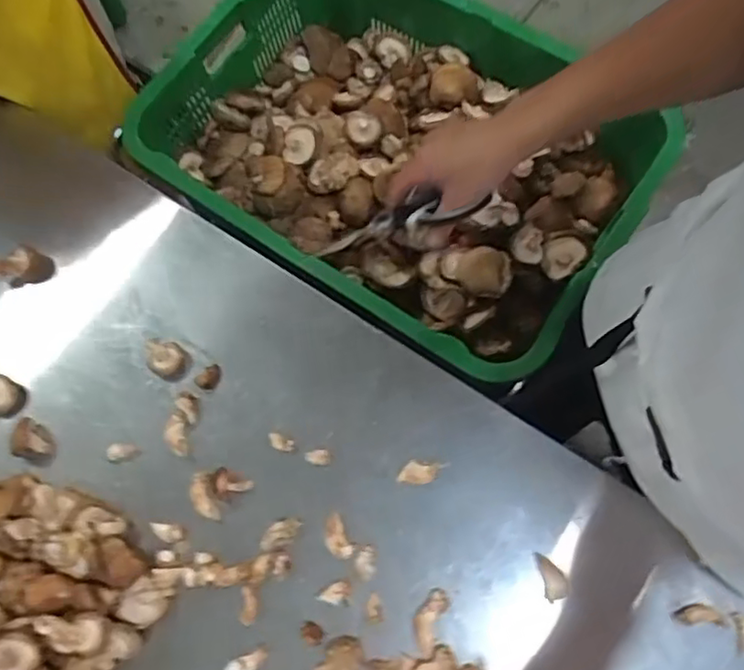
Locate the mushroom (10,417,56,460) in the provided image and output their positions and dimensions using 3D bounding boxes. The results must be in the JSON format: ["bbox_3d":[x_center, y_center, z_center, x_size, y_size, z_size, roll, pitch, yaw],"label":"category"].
[{"bbox_3d":[-0.356,0.110,0.657,0.039,0.021,0.039,7,73,4],"label":"mushroom"}]

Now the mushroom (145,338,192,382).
[{"bbox_3d":[-0.222,0.027,0.670,0.044,0.025,0.037,23,74,8],"label":"mushroom"}]

